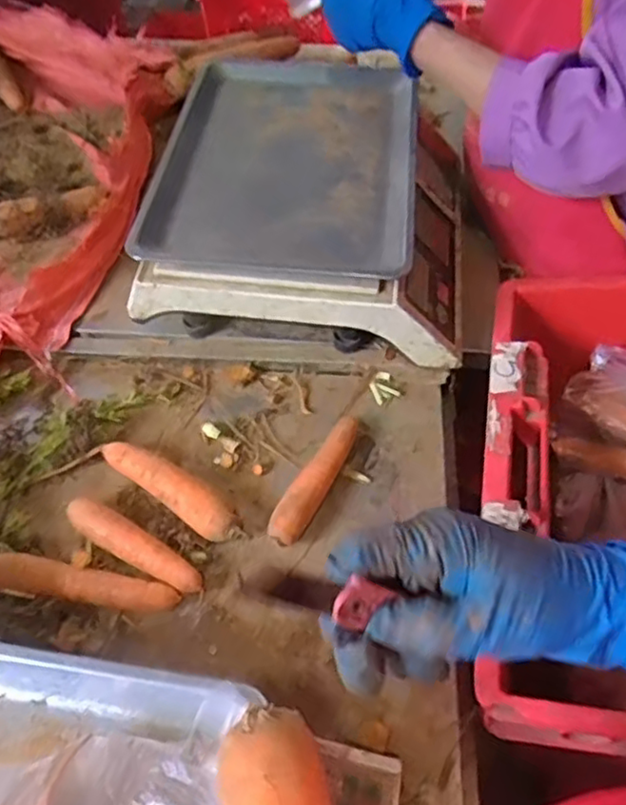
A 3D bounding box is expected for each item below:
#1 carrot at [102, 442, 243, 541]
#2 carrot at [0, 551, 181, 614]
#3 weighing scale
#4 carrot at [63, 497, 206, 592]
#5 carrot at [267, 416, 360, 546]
[{"bbox_3d":[-0.120,0.072,0.567,0.144,0.033,0.034,33,61,22],"label":"carrot"},{"bbox_3d":[-0.182,0.146,0.525,0.151,0.025,0.030,10,55,8],"label":"carrot"},{"bbox_3d":[0.011,-0.211,0.709,0.305,0.127,0.353,7,55,5],"label":"weighing scale"},{"bbox_3d":[-0.144,0.117,0.541,0.129,0.027,0.027,24,58,17],"label":"carrot"},{"bbox_3d":[0.006,0.067,0.576,0.027,0.034,0.134,25,59,17],"label":"carrot"}]

